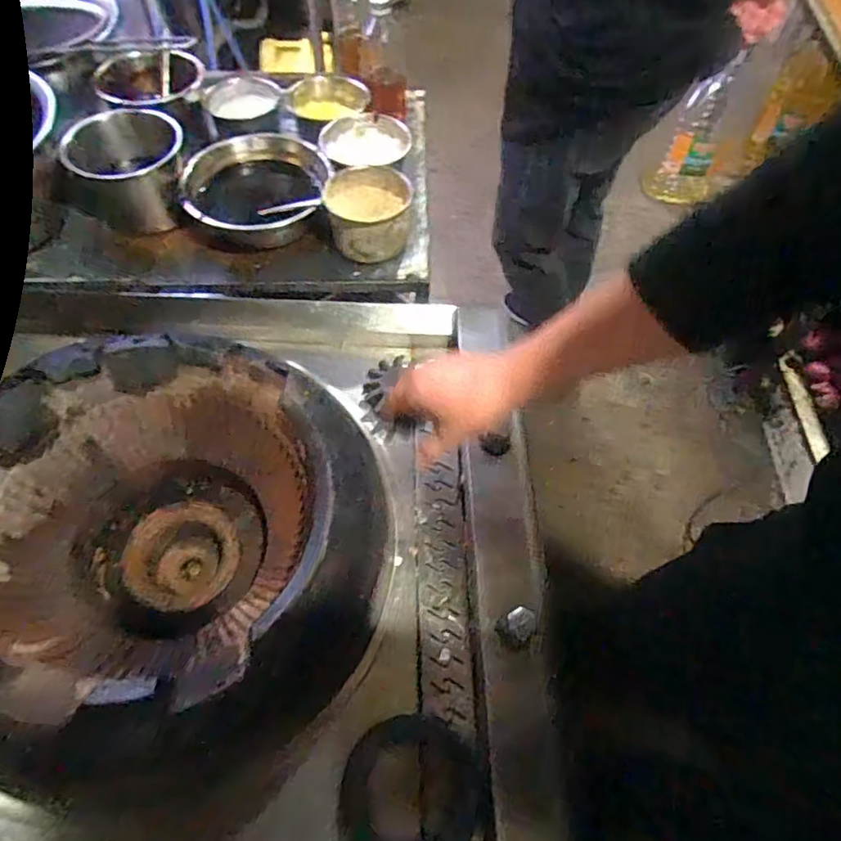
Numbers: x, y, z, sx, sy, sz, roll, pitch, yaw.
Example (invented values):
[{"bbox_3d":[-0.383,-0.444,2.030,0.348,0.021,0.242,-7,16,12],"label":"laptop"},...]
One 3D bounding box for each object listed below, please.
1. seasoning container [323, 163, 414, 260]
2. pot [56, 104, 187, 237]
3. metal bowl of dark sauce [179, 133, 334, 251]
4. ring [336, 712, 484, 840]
[{"bbox_3d":[-0.074,-0.299,0.808,0.133,0.075,0.128,2,59,-3],"label":"seasoning container"},{"bbox_3d":[-0.418,-0.369,0.822,0.154,0.125,0.166,-18,62,-14],"label":"pot"},{"bbox_3d":[-0.239,-0.326,0.824,0.197,0.075,0.192,2,59,-3],"label":"metal bowl of dark sauce"},{"bbox_3d":[-0.009,0.362,0.549,0.132,0.011,0.132,2,59,-3],"label":"ring"}]

